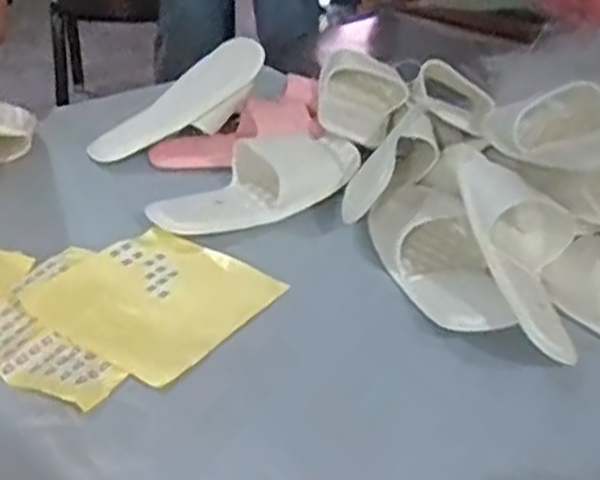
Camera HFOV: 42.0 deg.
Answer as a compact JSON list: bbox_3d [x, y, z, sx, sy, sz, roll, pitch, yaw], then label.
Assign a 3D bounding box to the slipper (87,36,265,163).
[{"bbox_3d":[-0.139,-0.155,0.928,0.235,0.055,0.071,-37,45,-14],"label":"slipper"}]

